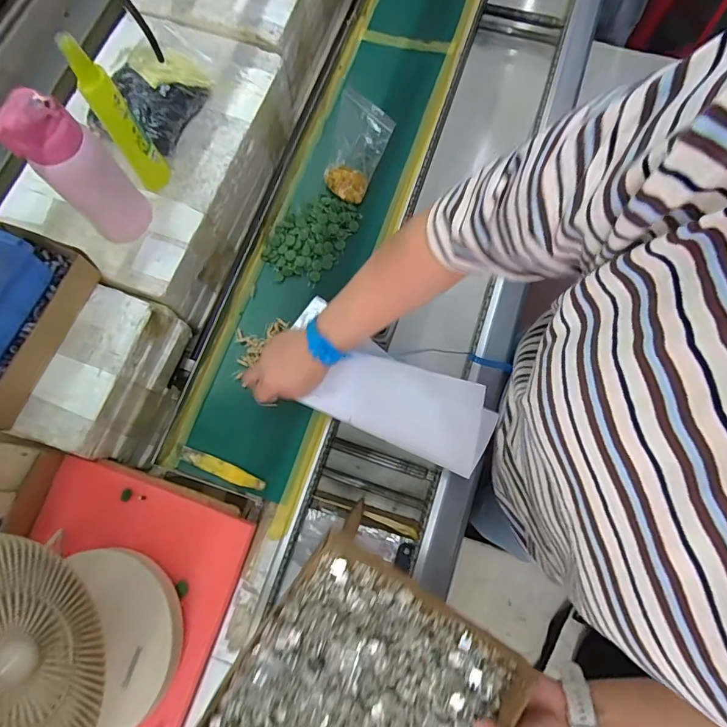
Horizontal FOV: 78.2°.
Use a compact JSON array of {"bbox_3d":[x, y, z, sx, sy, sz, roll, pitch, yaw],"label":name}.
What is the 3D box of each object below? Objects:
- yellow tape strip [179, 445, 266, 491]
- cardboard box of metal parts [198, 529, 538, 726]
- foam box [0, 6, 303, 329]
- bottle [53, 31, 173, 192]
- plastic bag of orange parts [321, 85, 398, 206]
[{"bbox_3d":[-0.191,0.142,0.603,0.129,0.010,0.022,21,76,8],"label":"yellow tape strip"},{"bbox_3d":[-0.001,0.299,0.390,0.215,0.040,0.218,32,78,10],"label":"cardboard box of metal parts"},{"bbox_3d":[-0.330,-0.324,0.740,0.286,0.155,0.463,16,75,6],"label":"foam box"},{"bbox_3d":[-0.305,-0.300,0.569,0.041,0.209,0.039,-23,75,-4],"label":"bottle"},{"bbox_3d":[-0.013,-0.319,0.668,0.035,0.132,0.102,-23,63,-38],"label":"plastic bag of orange parts"}]

